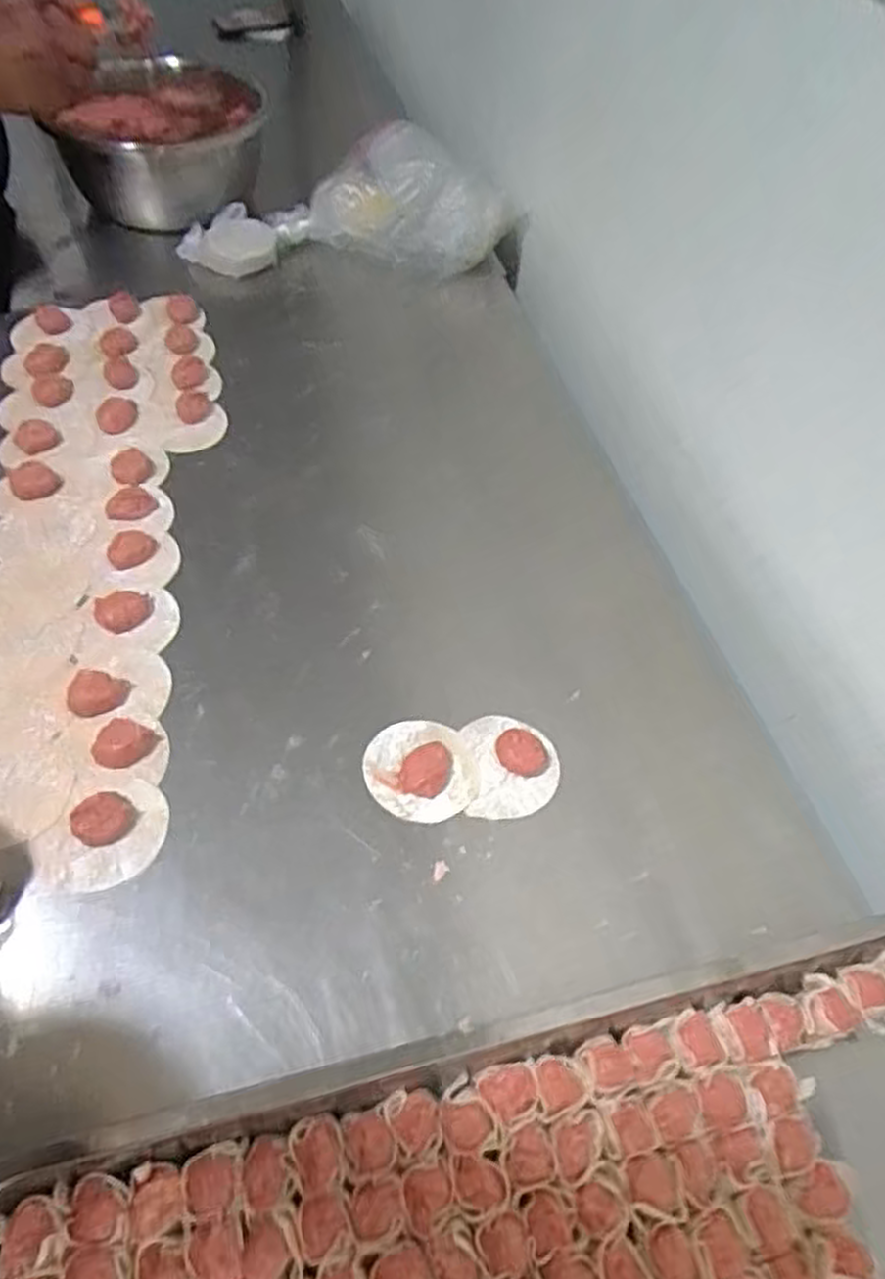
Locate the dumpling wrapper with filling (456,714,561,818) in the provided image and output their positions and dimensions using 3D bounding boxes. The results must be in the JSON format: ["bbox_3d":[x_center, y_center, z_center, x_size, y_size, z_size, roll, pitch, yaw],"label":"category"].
[{"bbox_3d":[0.052,0.093,0.581,0.070,0.018,0.079,-2,54,-7],"label":"dumpling wrapper with filling"}]

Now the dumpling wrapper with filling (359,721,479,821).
[{"bbox_3d":[-0.015,0.092,0.572,0.079,0.025,0.080,2,53,-3],"label":"dumpling wrapper with filling"}]

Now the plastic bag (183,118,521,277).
[{"bbox_3d":[-0.129,-0.579,1.022,0.408,0.108,0.223,-1,54,-6],"label":"plastic bag"}]

